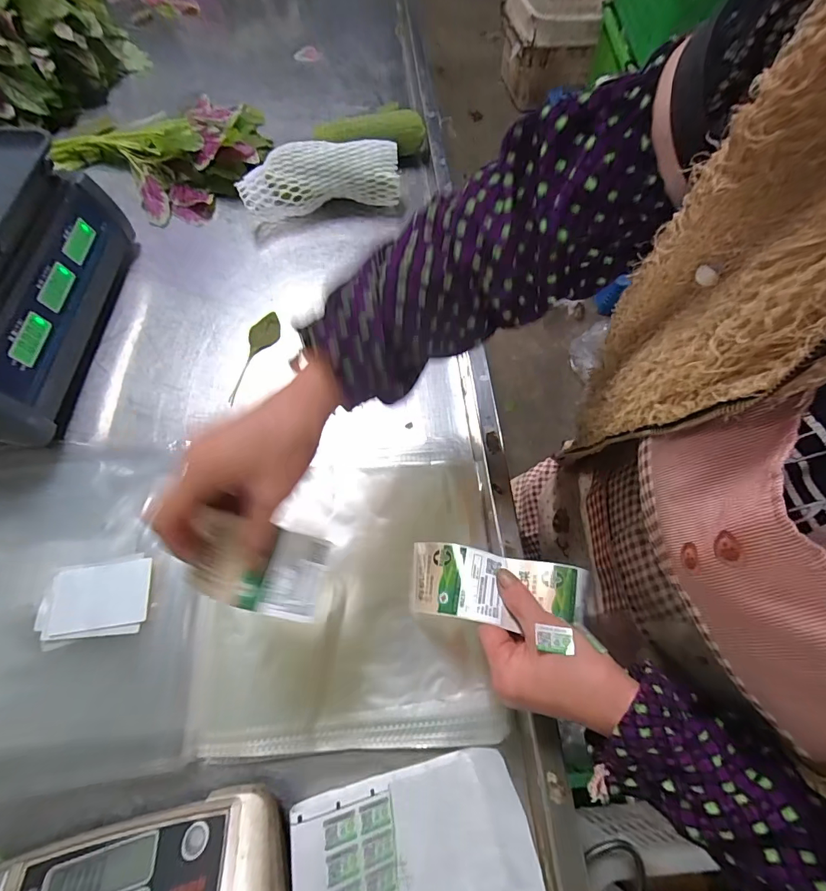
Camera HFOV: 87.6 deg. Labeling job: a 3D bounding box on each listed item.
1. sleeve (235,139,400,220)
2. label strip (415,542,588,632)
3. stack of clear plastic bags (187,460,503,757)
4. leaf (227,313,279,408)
[{"bbox_3d":[-0.130,-0.374,0.609,0.219,0.072,0.060,-12,67,-7],"label":"sleeve"},{"bbox_3d":[0.069,0.115,0.357,0.141,0.030,0.059,2,65,11],"label":"label strip"},{"bbox_3d":[-0.057,0.137,0.406,0.260,0.007,0.248,-1,66,-3],"label":"stack of clear plastic bags"},{"bbox_3d":[-0.190,-0.109,0.526,0.036,0.011,0.135,4,66,0],"label":"leaf"}]

